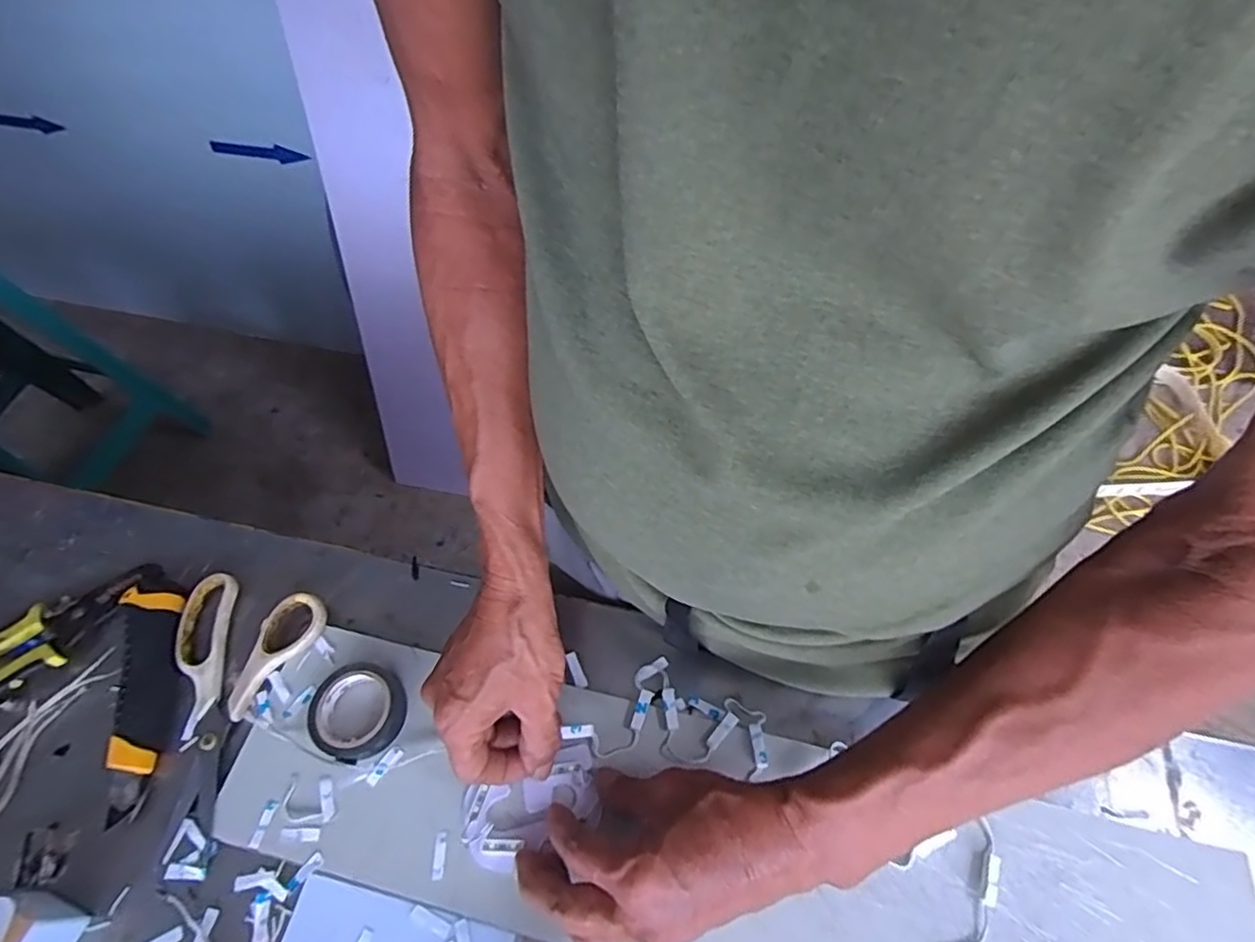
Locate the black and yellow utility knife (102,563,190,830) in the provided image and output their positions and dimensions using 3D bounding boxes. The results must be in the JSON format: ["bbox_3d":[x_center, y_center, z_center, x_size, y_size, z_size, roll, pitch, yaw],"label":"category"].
[{"bbox_3d":[-0.338,0.145,0.447,0.044,0.018,0.178,-15,59,-7],"label":"black and yellow utility knife"}]

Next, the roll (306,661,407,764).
[{"bbox_3d":[-0.181,0.160,0.422,0.059,0.020,0.058,-1,58,2],"label":"roll"}]

